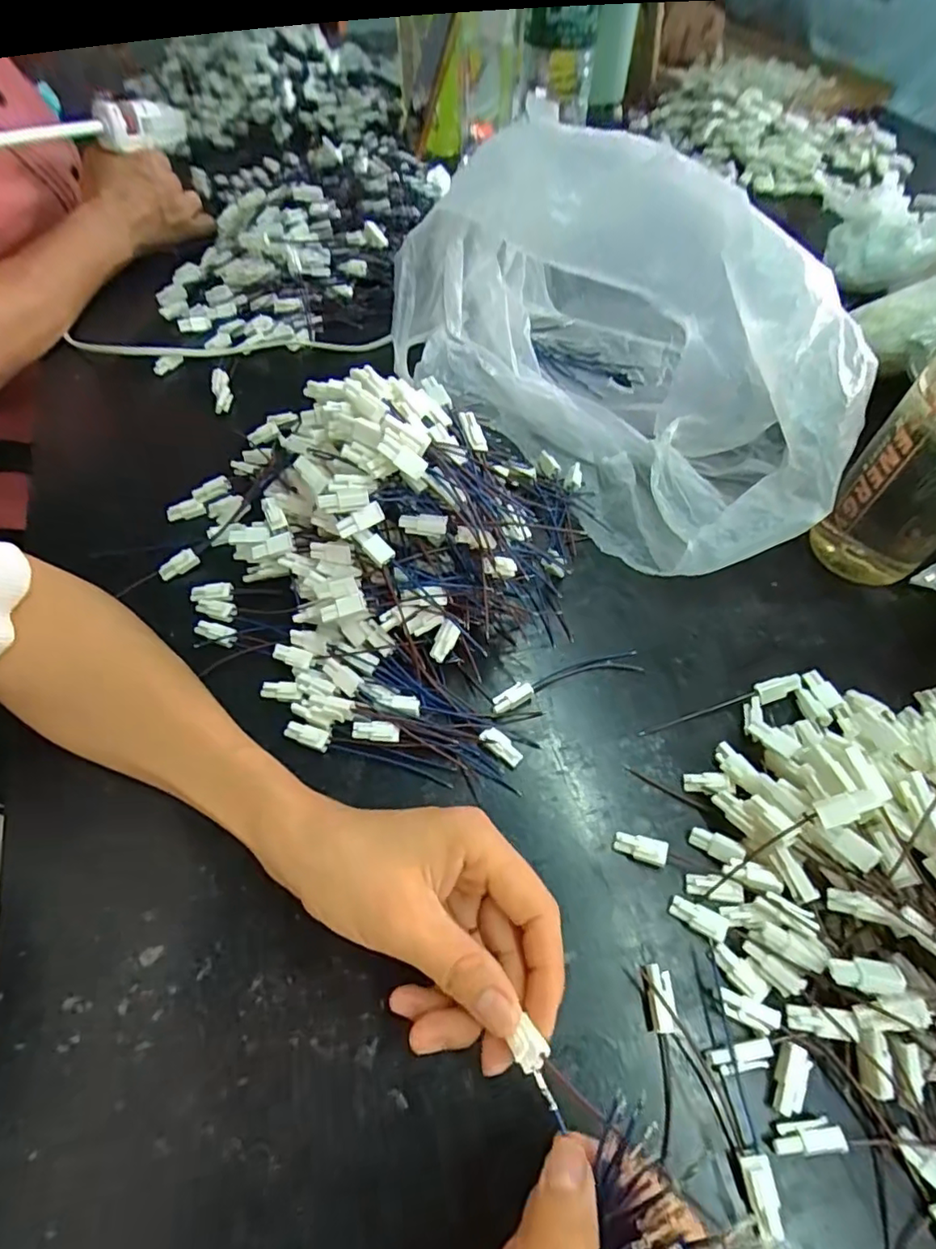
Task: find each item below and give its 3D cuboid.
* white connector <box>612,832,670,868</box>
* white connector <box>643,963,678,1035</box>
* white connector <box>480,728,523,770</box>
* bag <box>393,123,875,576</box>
[{"bbox_3d":[0.085,0.110,0.284,0.025,0.010,0.011,16,60,10],"label":"white connector"},{"bbox_3d":[0.082,0.162,0.251,0.011,0.011,0.025,2,58,2],"label":"white connector"},{"bbox_3d":[0.018,0.066,0.311,0.025,0.004,0.011,45,67,2],"label":"white connector"},{"bbox_3d":[0.121,-0.202,0.402,0.234,0.132,0.340,-34,64,-19],"label":"bag"}]

